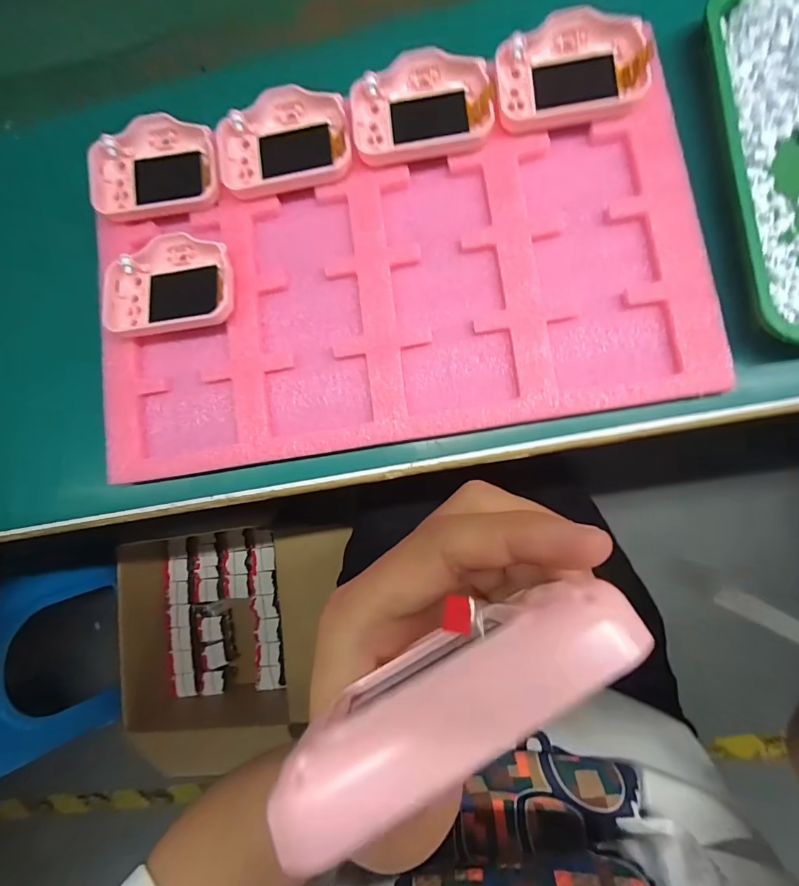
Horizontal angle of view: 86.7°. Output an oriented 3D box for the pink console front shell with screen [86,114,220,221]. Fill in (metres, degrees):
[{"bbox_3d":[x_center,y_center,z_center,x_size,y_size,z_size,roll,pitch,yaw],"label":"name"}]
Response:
[{"bbox_3d":[-0.160,-0.183,0.278,0.085,0.016,0.060,-4,85,7],"label":"pink console front shell with screen"}]

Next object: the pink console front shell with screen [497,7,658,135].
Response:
[{"bbox_3d":[0.103,-0.223,0.250,0.086,0.014,0.062,-3,86,7],"label":"pink console front shell with screen"}]

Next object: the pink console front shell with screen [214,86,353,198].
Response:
[{"bbox_3d":[-0.074,-0.194,0.271,0.085,0.015,0.058,-9,85,7],"label":"pink console front shell with screen"}]

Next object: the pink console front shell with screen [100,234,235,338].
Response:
[{"bbox_3d":[-0.144,-0.100,0.269,0.083,0.019,0.062,-2,86,8],"label":"pink console front shell with screen"}]

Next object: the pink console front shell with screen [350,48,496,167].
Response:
[{"bbox_3d":[0.012,-0.210,0.261,0.083,0.014,0.059,-9,85,7],"label":"pink console front shell with screen"}]

